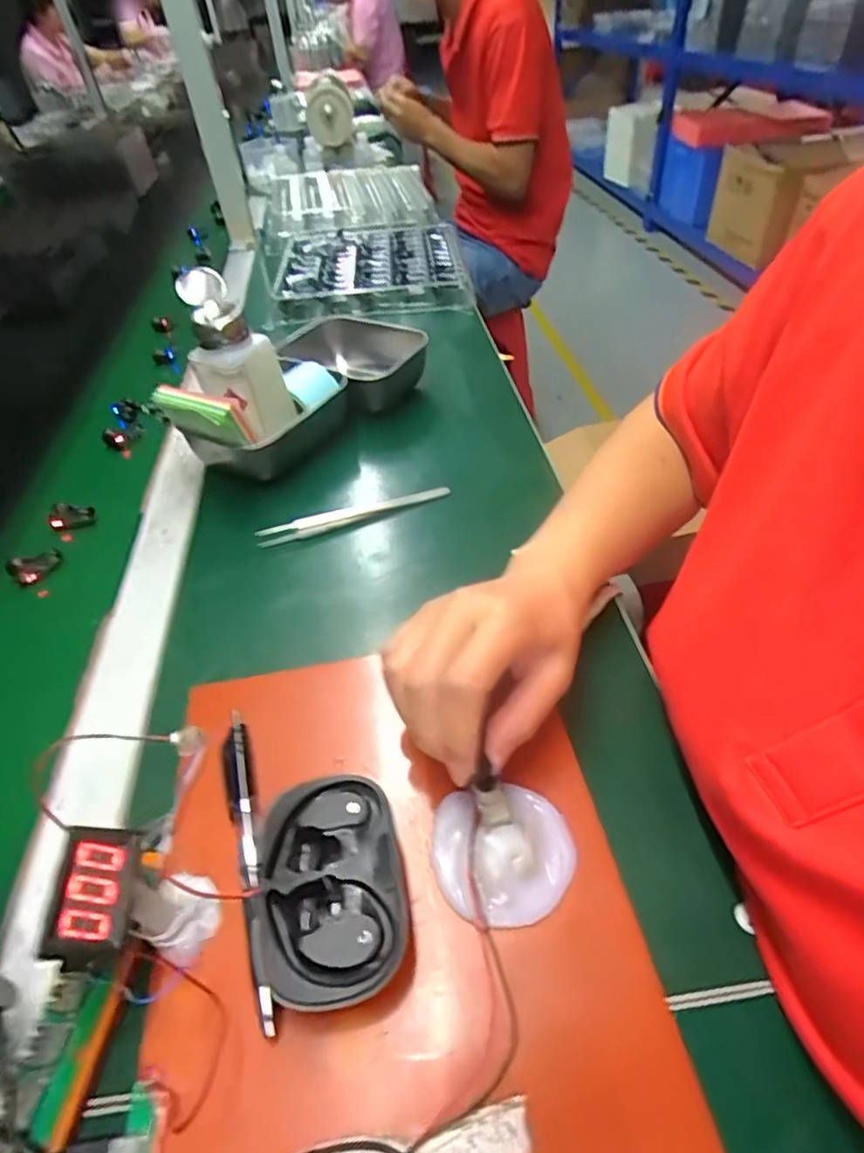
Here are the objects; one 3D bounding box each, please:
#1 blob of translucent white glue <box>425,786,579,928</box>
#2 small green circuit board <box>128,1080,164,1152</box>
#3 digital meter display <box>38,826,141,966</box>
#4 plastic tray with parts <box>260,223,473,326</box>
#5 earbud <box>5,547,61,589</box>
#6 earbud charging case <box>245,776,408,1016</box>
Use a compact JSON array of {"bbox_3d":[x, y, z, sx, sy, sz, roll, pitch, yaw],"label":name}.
[{"bbox_3d":[0.032,0.123,0.273,0.061,0.016,0.057,-13,45,-9],"label":"blob of translucent white glue"},{"bbox_3d":[-0.103,0.198,0.215,0.012,0.004,0.031,-8,45,-4],"label":"small green circuit board"},{"bbox_3d":[-0.133,0.124,0.236,0.029,0.016,0.047,14,35,-27],"label":"digital meter display"},{"bbox_3d":[-0.097,-0.434,0.855,0.285,0.042,0.284,-11,44,-4],"label":"plastic tray with parts"},{"bbox_3d":[-0.296,-0.008,0.454,0.020,0.017,0.035,30,55,32],"label":"earbud"},{"bbox_3d":[-0.043,0.133,0.258,0.061,0.029,0.086,-10,45,-6],"label":"earbud charging case"}]

